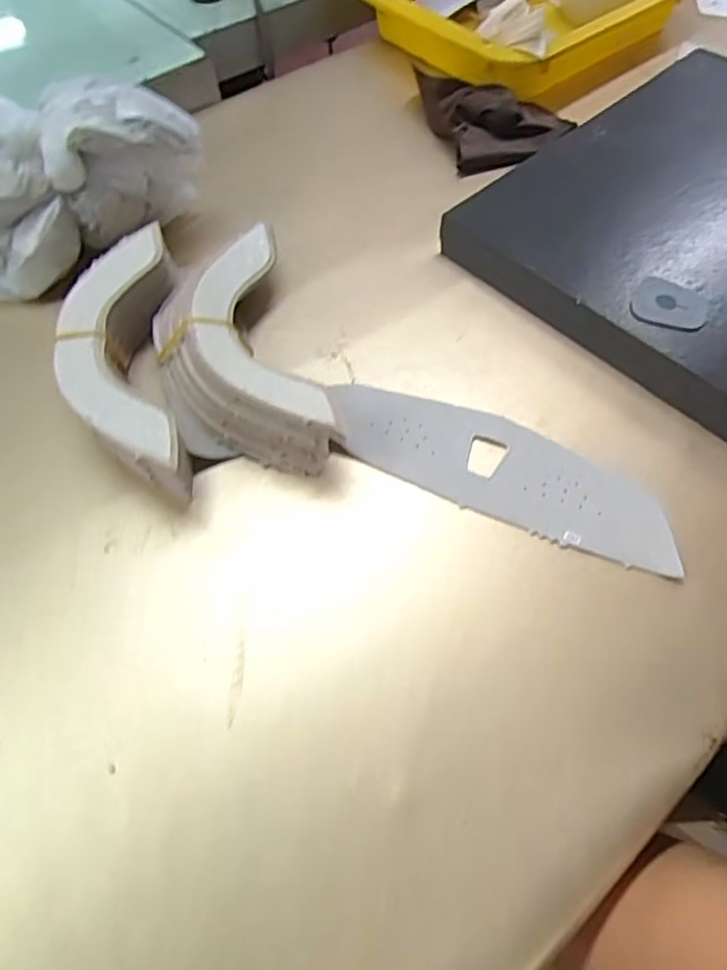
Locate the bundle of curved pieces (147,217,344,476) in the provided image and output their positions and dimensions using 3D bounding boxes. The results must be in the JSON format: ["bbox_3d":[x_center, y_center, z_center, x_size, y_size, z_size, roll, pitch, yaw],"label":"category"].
[{"bbox_3d":[-0.070,-0.073,0.319,0.077,0.039,0.155,-15,61,-8],"label":"bundle of curved pieces"}]

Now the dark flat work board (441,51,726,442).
[{"bbox_3d":[0.245,-0.150,0.350,0.268,0.033,0.299,-42,67,-14],"label":"dark flat work board"}]

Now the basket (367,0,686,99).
[{"bbox_3d":[0.140,-0.413,0.513,0.249,0.044,0.200,-35,66,-18],"label":"basket"}]

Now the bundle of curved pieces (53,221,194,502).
[{"bbox_3d":[-0.122,-0.064,0.314,0.058,0.042,0.167,-11,61,-6],"label":"bundle of curved pieces"}]

